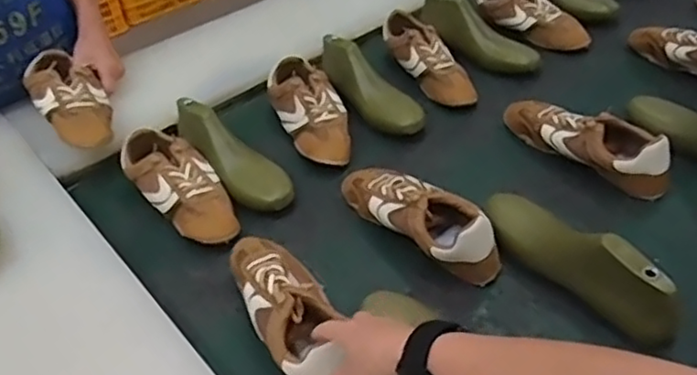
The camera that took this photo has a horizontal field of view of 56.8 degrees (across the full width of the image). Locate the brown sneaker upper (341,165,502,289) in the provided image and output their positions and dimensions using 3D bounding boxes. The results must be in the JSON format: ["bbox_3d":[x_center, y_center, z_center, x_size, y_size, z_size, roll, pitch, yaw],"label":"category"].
[{"bbox_3d":[0.087,0.035,0.845,0.092,0.078,0.253,-29,47,-24],"label":"brown sneaker upper"}]

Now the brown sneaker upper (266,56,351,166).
[{"bbox_3d":[-0.063,-0.130,1.039,0.098,0.066,0.243,-17,42,-11],"label":"brown sneaker upper"}]

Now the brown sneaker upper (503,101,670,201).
[{"bbox_3d":[0.341,-0.070,0.941,0.256,0.068,0.091,27,51,31],"label":"brown sneaker upper"}]

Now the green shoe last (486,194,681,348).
[{"bbox_3d":[0.260,0.077,0.749,0.062,0.074,0.253,-26,44,-20],"label":"green shoe last"}]

